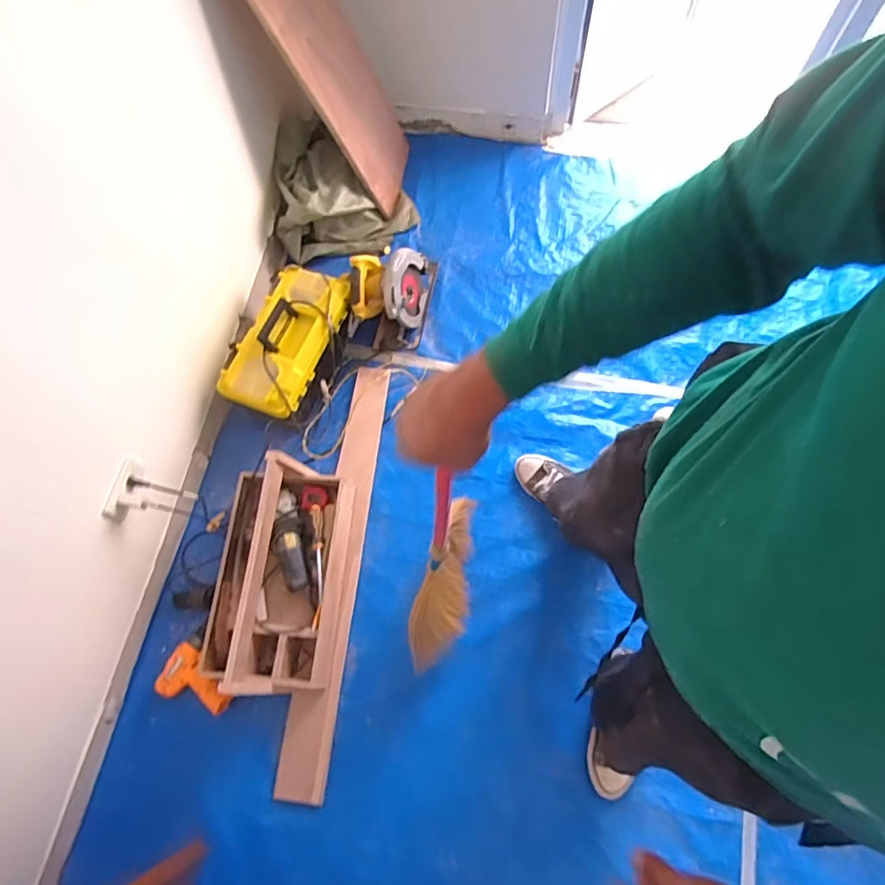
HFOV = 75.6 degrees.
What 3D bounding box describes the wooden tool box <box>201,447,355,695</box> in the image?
[{"bbox_3d":[-0.376,0.292,1.301,0.286,0.178,0.494,4,70,5],"label":"wooden tool box"}]

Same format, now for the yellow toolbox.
[{"bbox_3d":[-0.394,-0.253,1.502,0.212,0.184,0.406,17,71,10],"label":"yellow toolbox"}]

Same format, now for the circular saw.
[{"bbox_3d":[-0.140,-0.420,1.578,0.192,0.180,0.274,8,71,7],"label":"circular saw"}]

